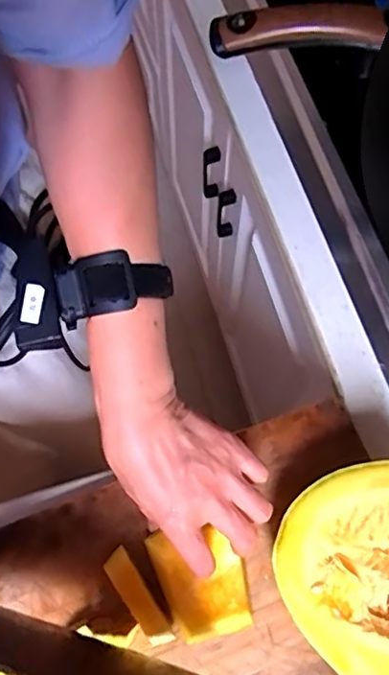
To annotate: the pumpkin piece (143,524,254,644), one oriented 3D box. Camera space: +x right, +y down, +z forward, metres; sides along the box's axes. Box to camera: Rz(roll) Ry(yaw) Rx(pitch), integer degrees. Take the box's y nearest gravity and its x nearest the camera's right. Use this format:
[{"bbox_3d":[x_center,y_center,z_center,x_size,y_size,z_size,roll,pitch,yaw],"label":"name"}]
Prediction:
[{"bbox_3d":[0.005,0.173,0.423,0.058,0.028,0.080,-24,71,-9],"label":"pumpkin piece"}]

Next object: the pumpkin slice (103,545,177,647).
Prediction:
[{"bbox_3d":[-0.041,0.189,0.429,0.020,0.022,0.071,-33,73,-12],"label":"pumpkin slice"}]

